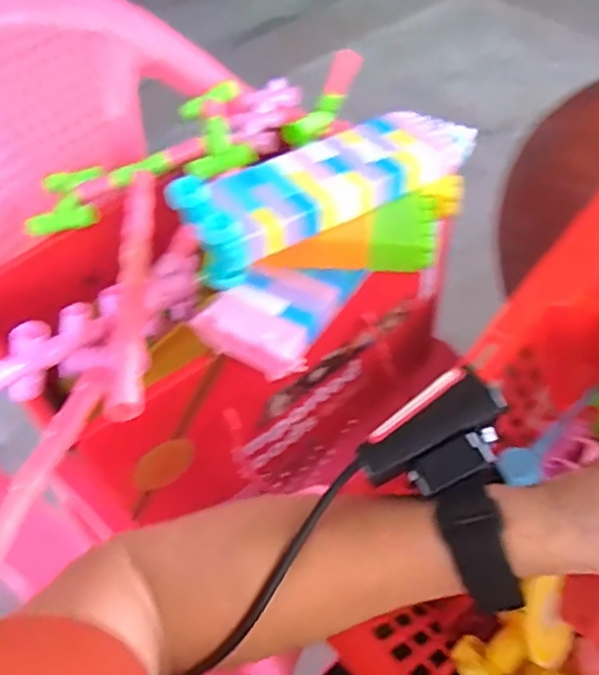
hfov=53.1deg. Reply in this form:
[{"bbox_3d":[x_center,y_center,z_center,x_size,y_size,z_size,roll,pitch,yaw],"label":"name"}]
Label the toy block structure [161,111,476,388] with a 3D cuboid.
[{"bbox_3d":[0.028,-0.081,0.437,0.231,0.083,0.124,-28,55,-17],"label":"toy block structure"}]

